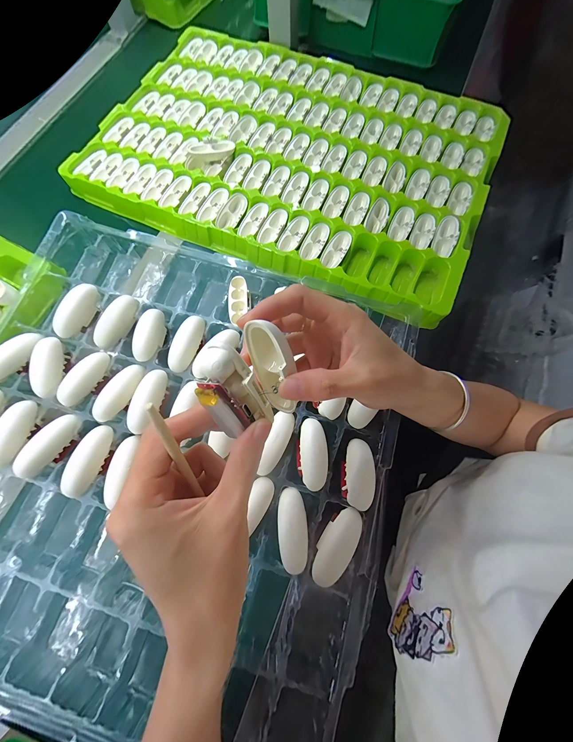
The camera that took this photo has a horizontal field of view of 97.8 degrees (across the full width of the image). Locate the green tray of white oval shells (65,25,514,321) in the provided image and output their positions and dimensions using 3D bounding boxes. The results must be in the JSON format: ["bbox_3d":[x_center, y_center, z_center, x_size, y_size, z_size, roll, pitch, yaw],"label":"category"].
[{"bbox_3d":[0.005,-0.344,0.386,0.587,0.029,0.405,26,76,8],"label":"green tray of white oval shells"}]

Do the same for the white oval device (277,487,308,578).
[{"bbox_3d":[0.006,0.144,0.227,0.025,0.011,0.066,-6,74,-1],"label":"white oval device"}]

